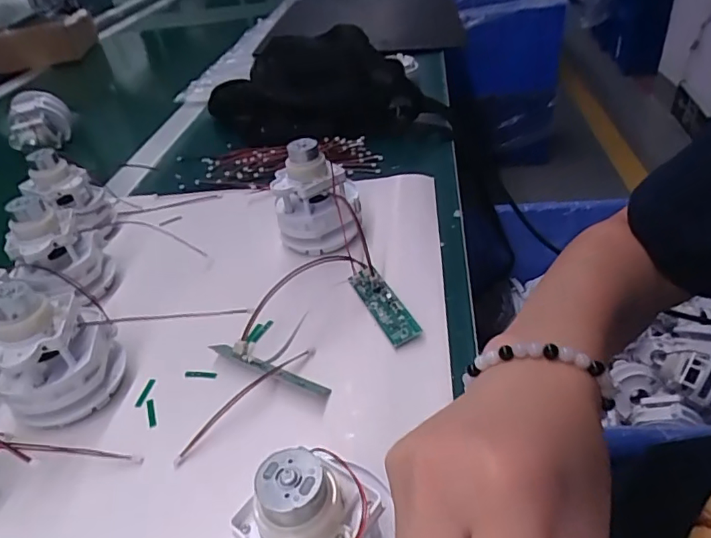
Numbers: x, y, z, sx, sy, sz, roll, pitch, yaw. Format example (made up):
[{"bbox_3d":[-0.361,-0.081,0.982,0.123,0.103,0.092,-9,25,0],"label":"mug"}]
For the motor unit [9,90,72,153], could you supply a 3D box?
[{"bbox_3d":[-0.407,-0.185,0.665,0.054,0.070,0.065,4,37,20],"label":"motor unit"}]

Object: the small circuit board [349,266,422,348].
[{"bbox_3d":[0.019,0.024,0.361,0.021,0.006,0.075,-35,45,-1],"label":"small circuit board"}]

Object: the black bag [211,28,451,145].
[{"bbox_3d":[-0.047,-0.229,0.639,0.231,0.099,0.185,-21,36,-14],"label":"black bag"}]

